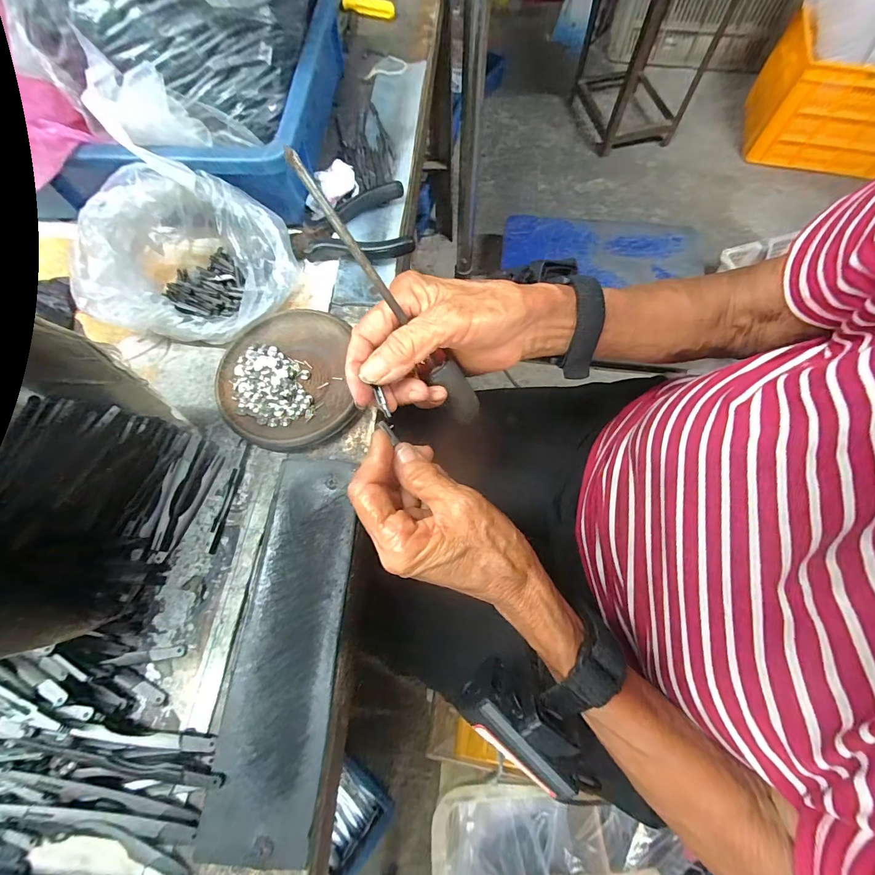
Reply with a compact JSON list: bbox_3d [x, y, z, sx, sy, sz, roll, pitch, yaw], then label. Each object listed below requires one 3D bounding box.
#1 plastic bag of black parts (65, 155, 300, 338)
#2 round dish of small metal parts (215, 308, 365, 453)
[{"bbox_3d":[-0.188,-0.143,0.306,0.131,0.075,0.118,-2,68,1],"label":"plastic bag of black parts"},{"bbox_3d":[-0.114,-0.043,0.305,0.098,0.012,0.114,-12,69,-3],"label":"round dish of small metal parts"}]

